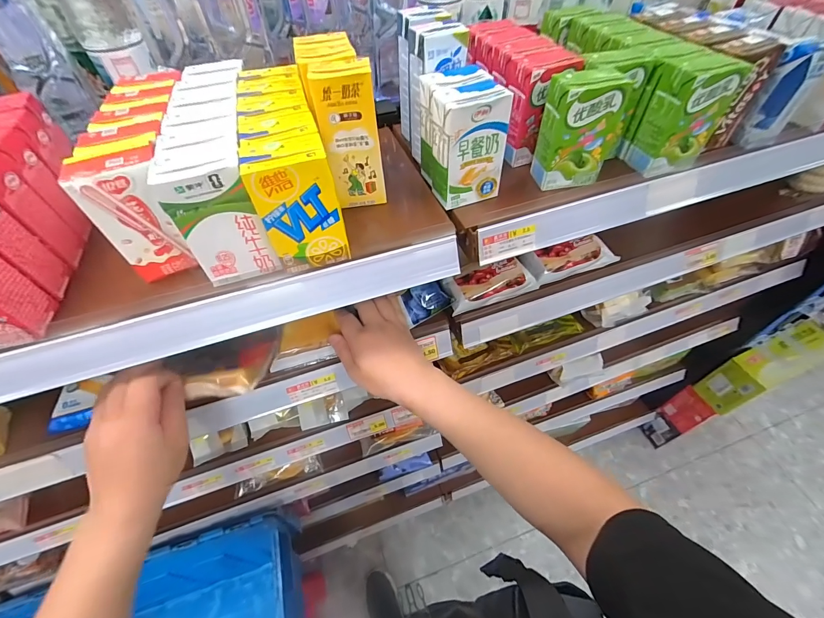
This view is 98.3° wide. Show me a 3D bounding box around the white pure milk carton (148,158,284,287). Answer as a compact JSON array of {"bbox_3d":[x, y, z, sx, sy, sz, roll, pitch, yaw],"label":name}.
[{"bbox_3d":[-0.159,-0.073,0.305,0.064,0.105,0.033,-12,53,-6],"label":"white pure milk carton"}]

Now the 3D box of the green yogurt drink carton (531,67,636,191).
[{"bbox_3d":[0.175,-0.191,0.380,0.068,0.104,0.048,-5,53,-1],"label":"green yogurt drink carton"}]

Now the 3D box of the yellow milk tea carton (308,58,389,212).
[{"bbox_3d":[-0.062,-0.170,0.360,0.053,0.128,0.036,-13,54,-7],"label":"yellow milk tea carton"}]

